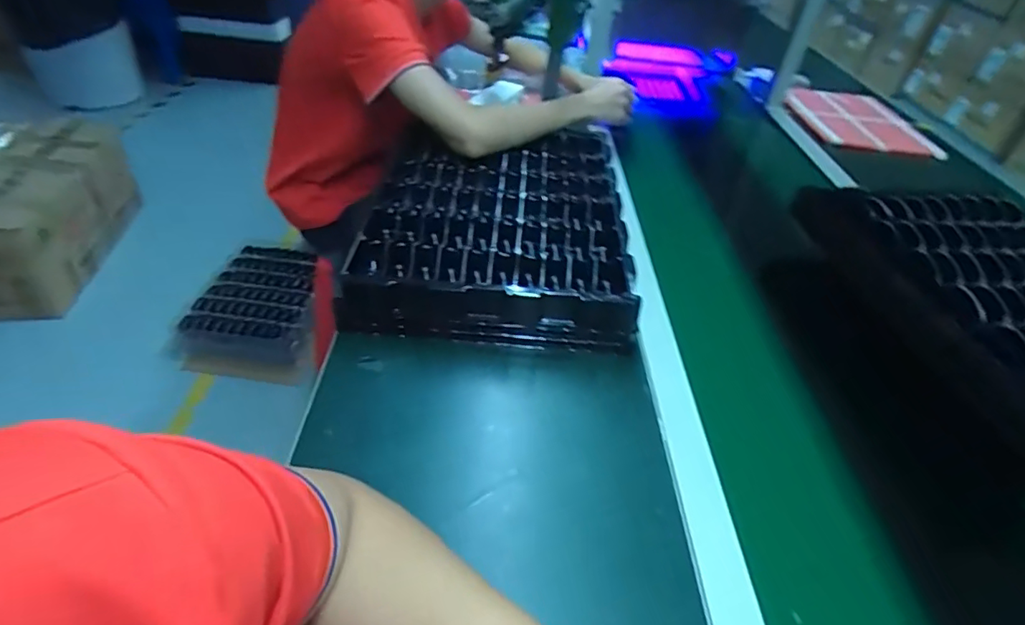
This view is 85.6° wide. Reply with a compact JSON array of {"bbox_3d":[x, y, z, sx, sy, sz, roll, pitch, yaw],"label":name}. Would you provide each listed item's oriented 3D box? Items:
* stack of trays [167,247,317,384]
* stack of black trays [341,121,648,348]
[{"bbox_3d":[-0.762,-0.018,1.686,0.393,0.123,0.525,1,40,-4],"label":"stack of trays"},{"bbox_3d":[-0.019,-0.130,0.775,0.324,0.077,0.445,5,39,0],"label":"stack of black trays"}]

